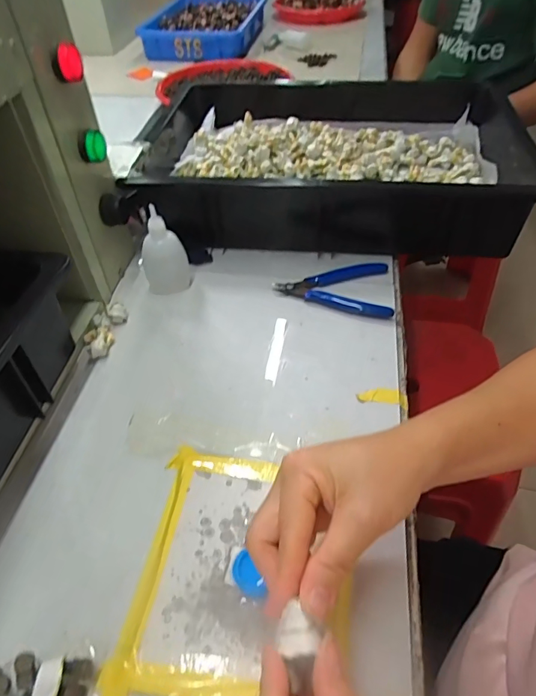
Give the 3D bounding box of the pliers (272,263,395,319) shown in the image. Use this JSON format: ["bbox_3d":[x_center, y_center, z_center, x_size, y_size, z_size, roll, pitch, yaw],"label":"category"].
[{"bbox_3d":[0.068,-0.065,0.480,0.119,0.015,0.080,3,48,4],"label":"pliers"}]

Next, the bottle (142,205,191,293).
[{"bbox_3d":[-0.110,-0.103,0.473,0.046,0.091,0.036,-11,49,-9],"label":"bottle"}]

